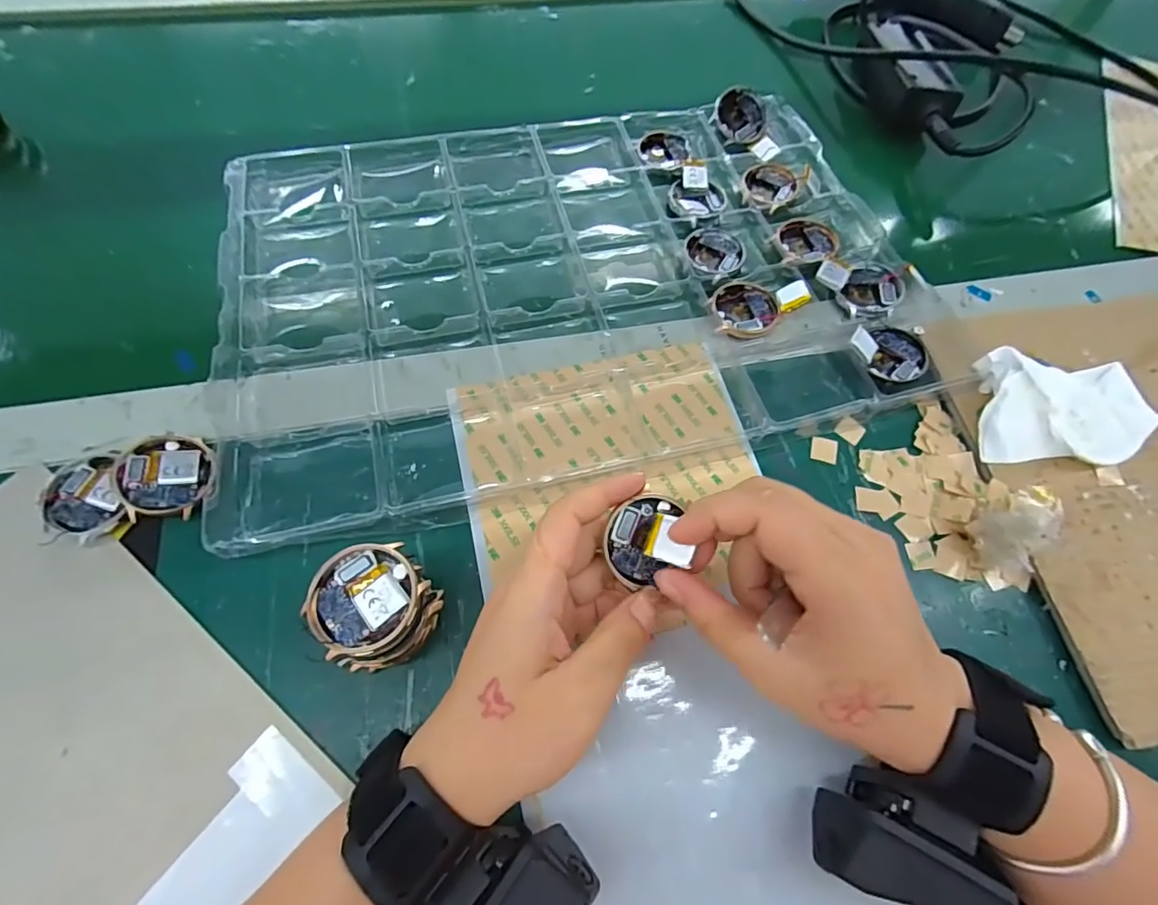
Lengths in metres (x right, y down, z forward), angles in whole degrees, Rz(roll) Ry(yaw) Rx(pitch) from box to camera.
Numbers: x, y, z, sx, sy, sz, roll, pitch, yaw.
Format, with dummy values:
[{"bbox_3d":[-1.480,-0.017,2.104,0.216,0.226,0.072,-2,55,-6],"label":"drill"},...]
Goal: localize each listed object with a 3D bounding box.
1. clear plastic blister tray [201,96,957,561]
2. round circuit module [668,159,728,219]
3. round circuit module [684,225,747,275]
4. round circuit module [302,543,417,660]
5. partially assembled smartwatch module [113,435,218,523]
[{"bbox_3d":[-0.004,-0.124,0.350,0.438,0.021,0.297,-12,66,-8],"label":"clear plastic blister tray"},{"bbox_3d":[0.089,-0.201,0.394,0.044,0.011,0.047,1,65,-2],"label":"round circuit module"},{"bbox_3d":[0.099,-0.147,0.373,0.043,0.006,0.042,2,65,-2],"label":"round circuit module"},{"bbox_3d":[-0.091,0.061,0.219,0.043,0.007,0.043,1,66,-3],"label":"round circuit module"},{"bbox_3d":[-0.216,0.011,0.269,0.043,0.010,0.050,-31,70,-16],"label":"partially assembled smartwatch module"}]

